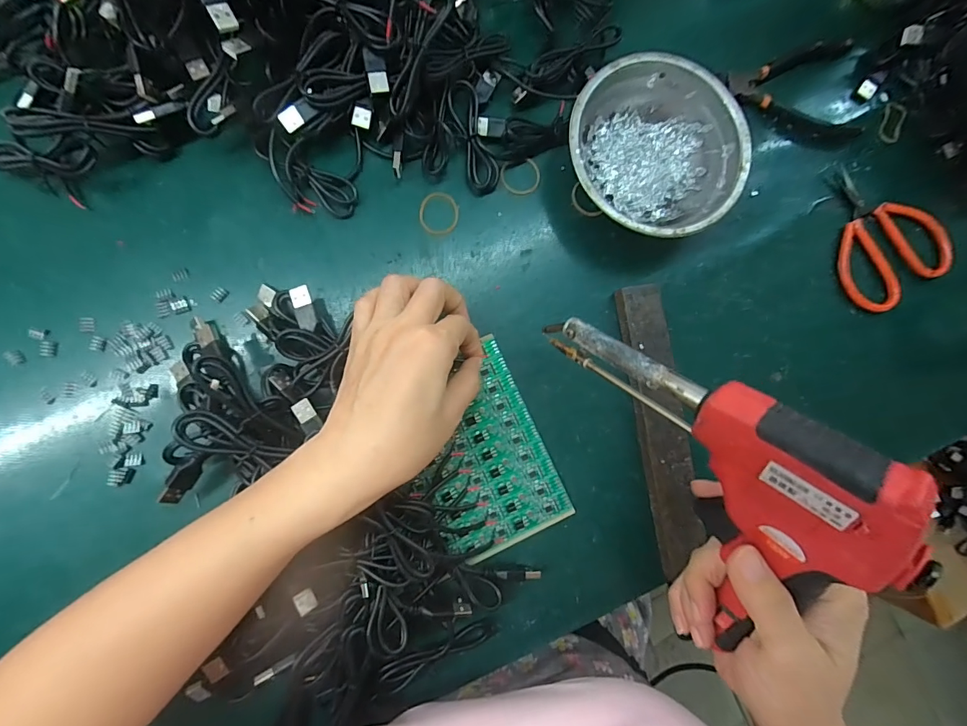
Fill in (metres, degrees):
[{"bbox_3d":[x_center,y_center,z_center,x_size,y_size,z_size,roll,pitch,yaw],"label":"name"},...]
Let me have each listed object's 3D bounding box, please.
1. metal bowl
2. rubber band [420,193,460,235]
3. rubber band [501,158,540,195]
[{"bbox_3d":[0.120,-0.148,0.311,0.122,0.040,0.121,0,88,-7],"label":"metal bowl"},{"bbox_3d":[-0.033,-0.110,0.315,0.029,0.004,0.031,0,88,-7],"label":"rubber band"},{"bbox_3d":[0.029,-0.139,0.322,0.029,0.004,0.026,-15,89,-6],"label":"rubber band"}]

